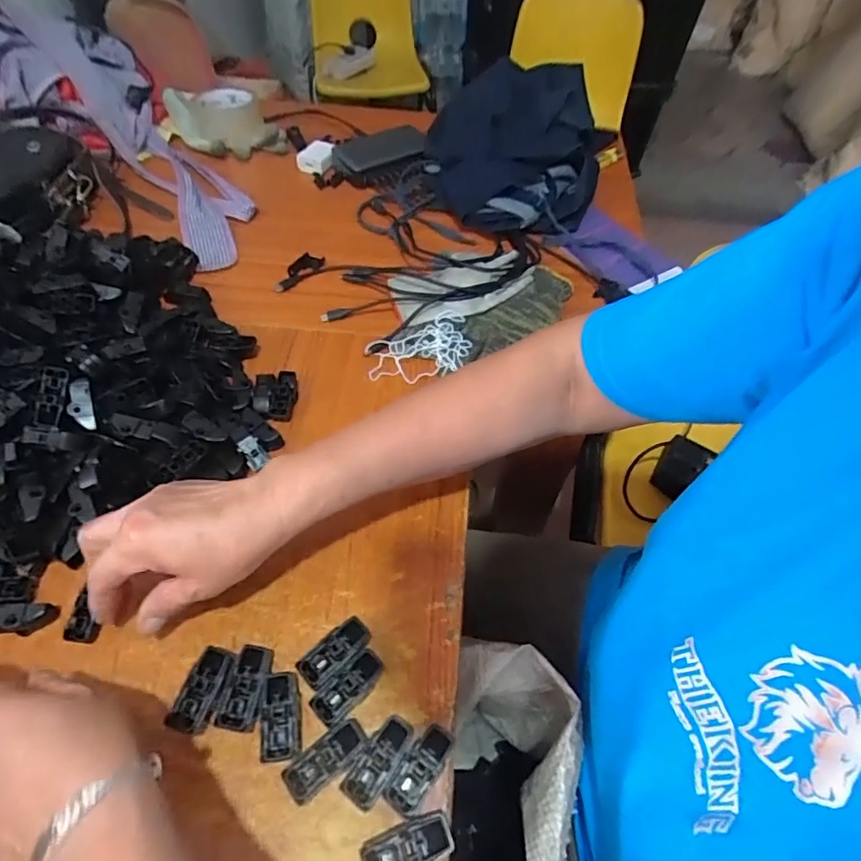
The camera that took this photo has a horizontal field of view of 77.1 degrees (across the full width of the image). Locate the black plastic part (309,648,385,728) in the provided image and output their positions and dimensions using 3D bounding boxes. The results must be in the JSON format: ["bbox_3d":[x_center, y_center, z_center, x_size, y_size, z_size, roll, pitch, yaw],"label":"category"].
[{"bbox_3d":[-0.053,0.169,0.354,0.022,0.018,0.049,40,62,23],"label":"black plastic part"}]

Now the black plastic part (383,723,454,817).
[{"bbox_3d":[-0.007,0.206,0.331,0.020,0.018,0.051,30,58,18],"label":"black plastic part"}]

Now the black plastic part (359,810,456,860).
[{"bbox_3d":[-0.013,0.237,0.307,0.050,0.020,0.023,-17,57,-15],"label":"black plastic part"}]

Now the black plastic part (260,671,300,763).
[{"bbox_3d":[-0.095,0.180,0.341,0.022,0.013,0.050,-7,55,-8],"label":"black plastic part"}]

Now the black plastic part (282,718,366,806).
[{"bbox_3d":[-0.063,0.202,0.331,0.050,0.016,0.022,-33,62,-23],"label":"black plastic part"}]

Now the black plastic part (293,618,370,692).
[{"bbox_3d":[-0.064,0.151,0.364,0.049,0.019,0.023,-35,63,-24],"label":"black plastic part"}]

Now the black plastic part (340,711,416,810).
[{"bbox_3d":[-0.031,0.203,0.332,0.021,0.016,0.052,32,59,19],"label":"black plastic part"}]

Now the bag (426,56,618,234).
[{"bbox_3d":[0.120,-0.392,0.731,0.232,0.070,0.343,19,56,10],"label":"bag"}]

